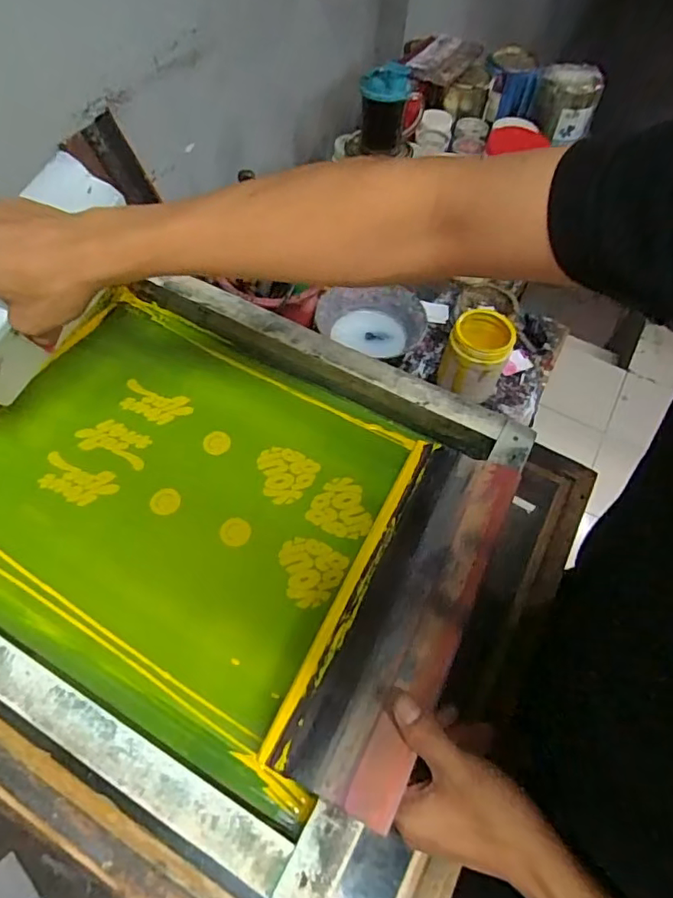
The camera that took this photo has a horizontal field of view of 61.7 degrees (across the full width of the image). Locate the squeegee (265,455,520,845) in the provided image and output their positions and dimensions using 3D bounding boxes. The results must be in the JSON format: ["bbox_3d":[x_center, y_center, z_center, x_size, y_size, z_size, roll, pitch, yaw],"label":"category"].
[{"bbox_3d":[0.058,0.110,0.408,0.076,0.016,0.275,25,59,14],"label":"squeegee"}]

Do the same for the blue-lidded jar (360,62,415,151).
[{"bbox_3d":[0.076,-0.529,0.855,0.071,0.093,0.078,2,57,-3],"label":"blue-lidded jar"}]

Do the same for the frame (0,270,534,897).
[{"bbox_3d":[-0.127,0.031,0.486,0.481,0.060,0.393,26,58,15],"label":"frame"}]

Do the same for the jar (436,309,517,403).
[{"bbox_3d":[0.187,-0.122,0.766,0.081,0.112,0.085,2,57,-3],"label":"jar"}]

